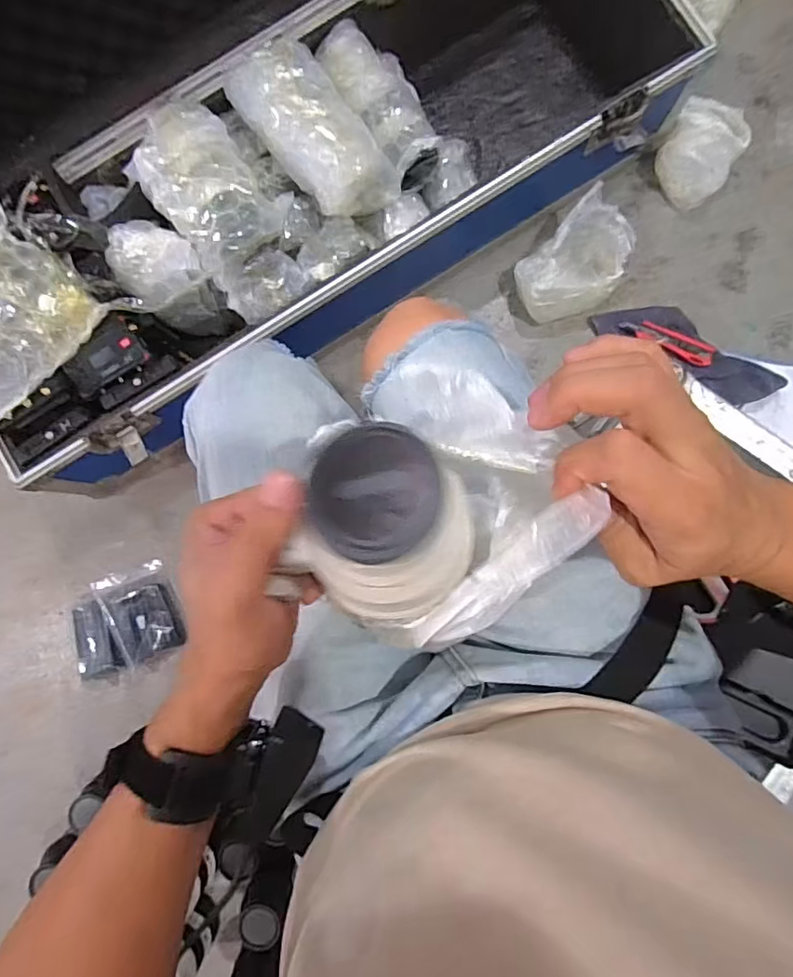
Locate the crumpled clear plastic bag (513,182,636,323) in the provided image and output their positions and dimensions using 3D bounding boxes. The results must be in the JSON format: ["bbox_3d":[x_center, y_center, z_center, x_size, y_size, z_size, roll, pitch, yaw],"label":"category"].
[{"bbox_3d":[0.289,-0.359,0.896,0.177,0.116,0.129,-38,85,0],"label":"crumpled clear plastic bag"}]

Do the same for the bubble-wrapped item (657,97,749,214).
[{"bbox_3d":[0.504,-0.563,0.918,0.121,0.090,0.149,29,88,4],"label":"bubble-wrapped item"}]

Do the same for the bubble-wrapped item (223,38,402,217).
[{"bbox_3d":[-0.116,-0.499,0.768,0.130,0.095,0.241,-37,85,0],"label":"bubble-wrapped item"}]

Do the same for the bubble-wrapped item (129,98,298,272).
[{"bbox_3d":[-0.256,-0.412,0.743,0.146,0.078,0.226,-41,85,-1],"label":"bubble-wrapped item"}]

